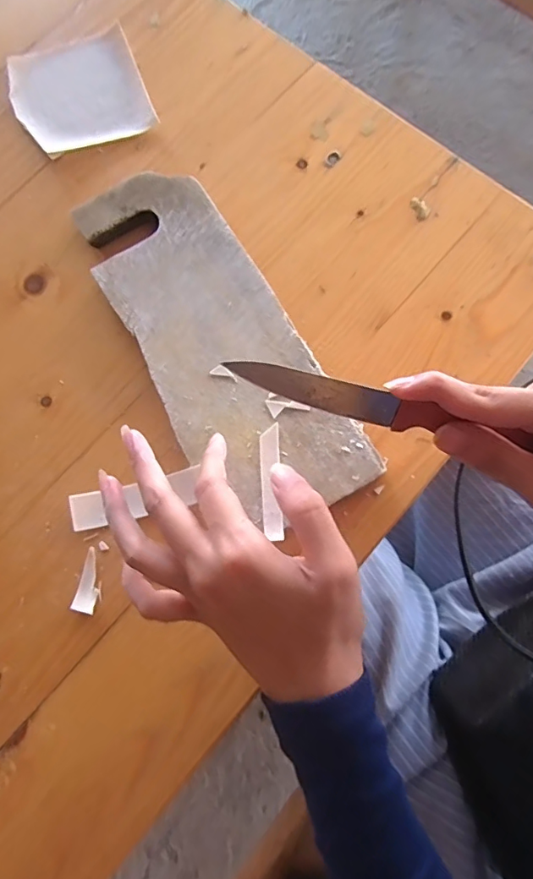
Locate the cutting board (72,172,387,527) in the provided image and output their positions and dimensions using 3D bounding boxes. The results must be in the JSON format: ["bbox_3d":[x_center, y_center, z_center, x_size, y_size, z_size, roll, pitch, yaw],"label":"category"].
[{"bbox_3d":[-0.035,-0.066,0.326,0.098,0.010,0.256,-32,79,-7],"label":"cutting board"}]

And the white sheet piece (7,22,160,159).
[{"bbox_3d":[-0.144,-0.266,0.383,0.096,0.006,0.098,-20,78,-5],"label":"white sheet piece"}]

